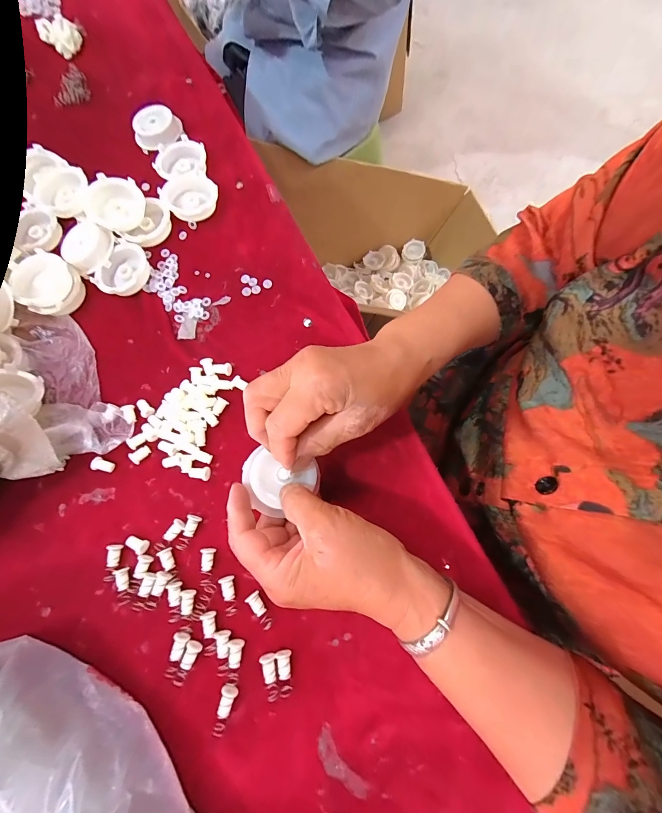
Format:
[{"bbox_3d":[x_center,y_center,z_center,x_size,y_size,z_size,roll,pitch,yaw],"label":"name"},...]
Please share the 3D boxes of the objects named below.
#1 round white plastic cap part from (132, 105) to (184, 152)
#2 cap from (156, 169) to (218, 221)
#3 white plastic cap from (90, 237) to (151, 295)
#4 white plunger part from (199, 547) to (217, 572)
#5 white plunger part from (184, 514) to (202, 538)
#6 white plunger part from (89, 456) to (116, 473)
[{"bbox_3d":[-0.212,-0.341,0.403,0.054,0.025,0.054,-1,72,2],"label":"round white plastic cap part"},{"bbox_3d":[-0.161,-0.238,0.372,0.059,0.021,0.059,-1,72,2],"label":"cap"},{"bbox_3d":[-0.217,-0.144,0.345,0.059,0.016,0.059,-1,72,2],"label":"white plastic cap"},{"bbox_3d":[-0.099,0.121,0.261,0.010,0.009,0.016,1,72,3],"label":"white plunger part"},{"bbox_3d":[-0.115,0.097,0.270,0.012,0.009,0.017,27,75,10],"label":"white plunger part"},{"bbox_3d":[-0.202,0.052,0.290,0.017,0.006,0.012,18,74,8],"label":"white plunger part"}]

